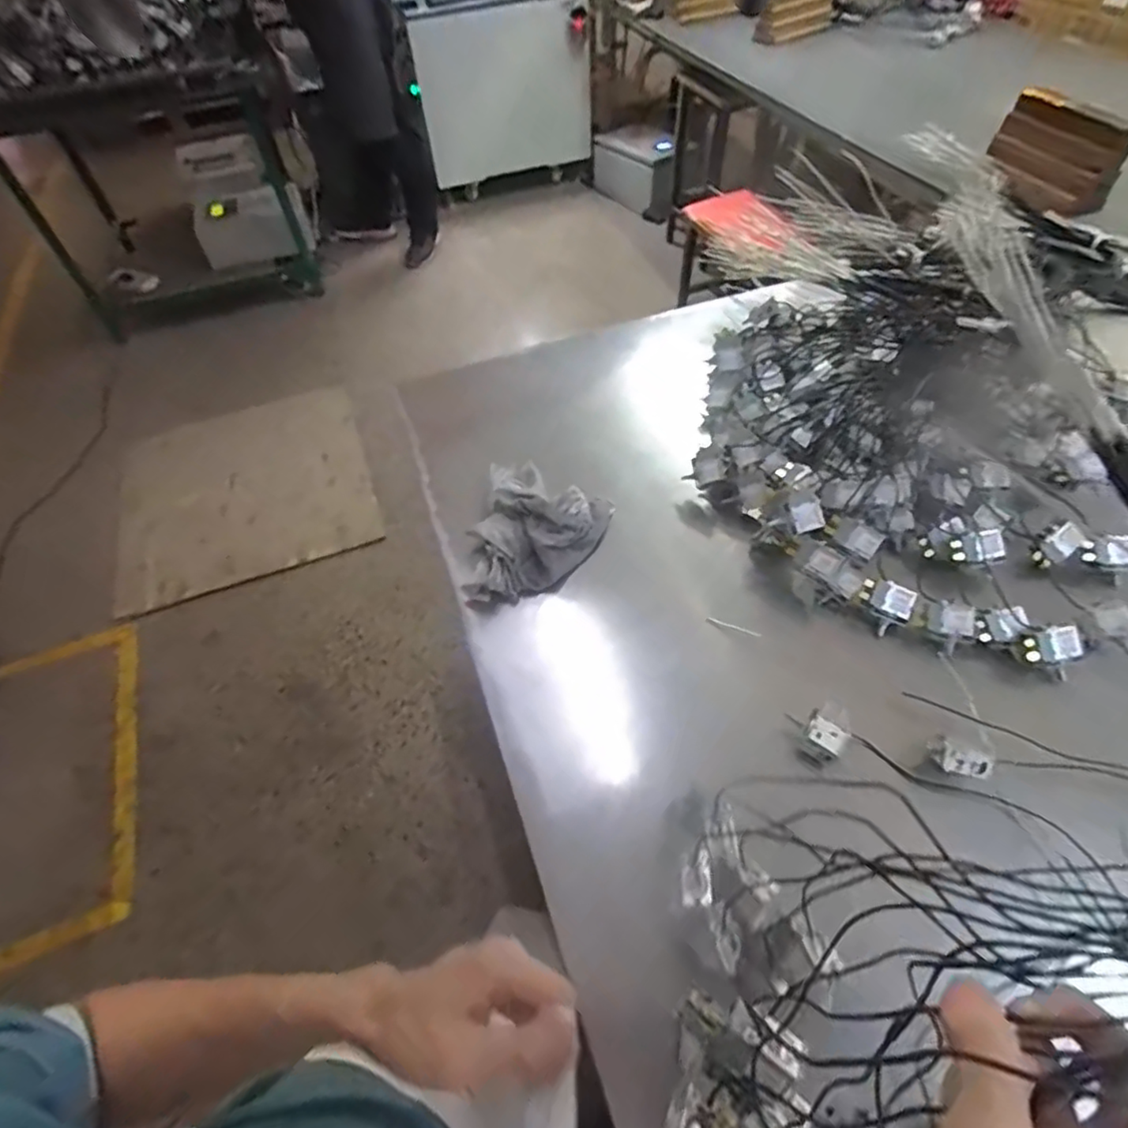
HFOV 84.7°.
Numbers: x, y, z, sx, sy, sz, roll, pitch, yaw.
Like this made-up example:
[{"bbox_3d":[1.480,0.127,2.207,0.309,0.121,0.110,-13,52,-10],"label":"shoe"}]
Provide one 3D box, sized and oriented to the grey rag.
[{"bbox_3d":[-0.058,-0.041,0.746,0.179,0.047,0.196,28,60,20],"label":"grey rag"}]

